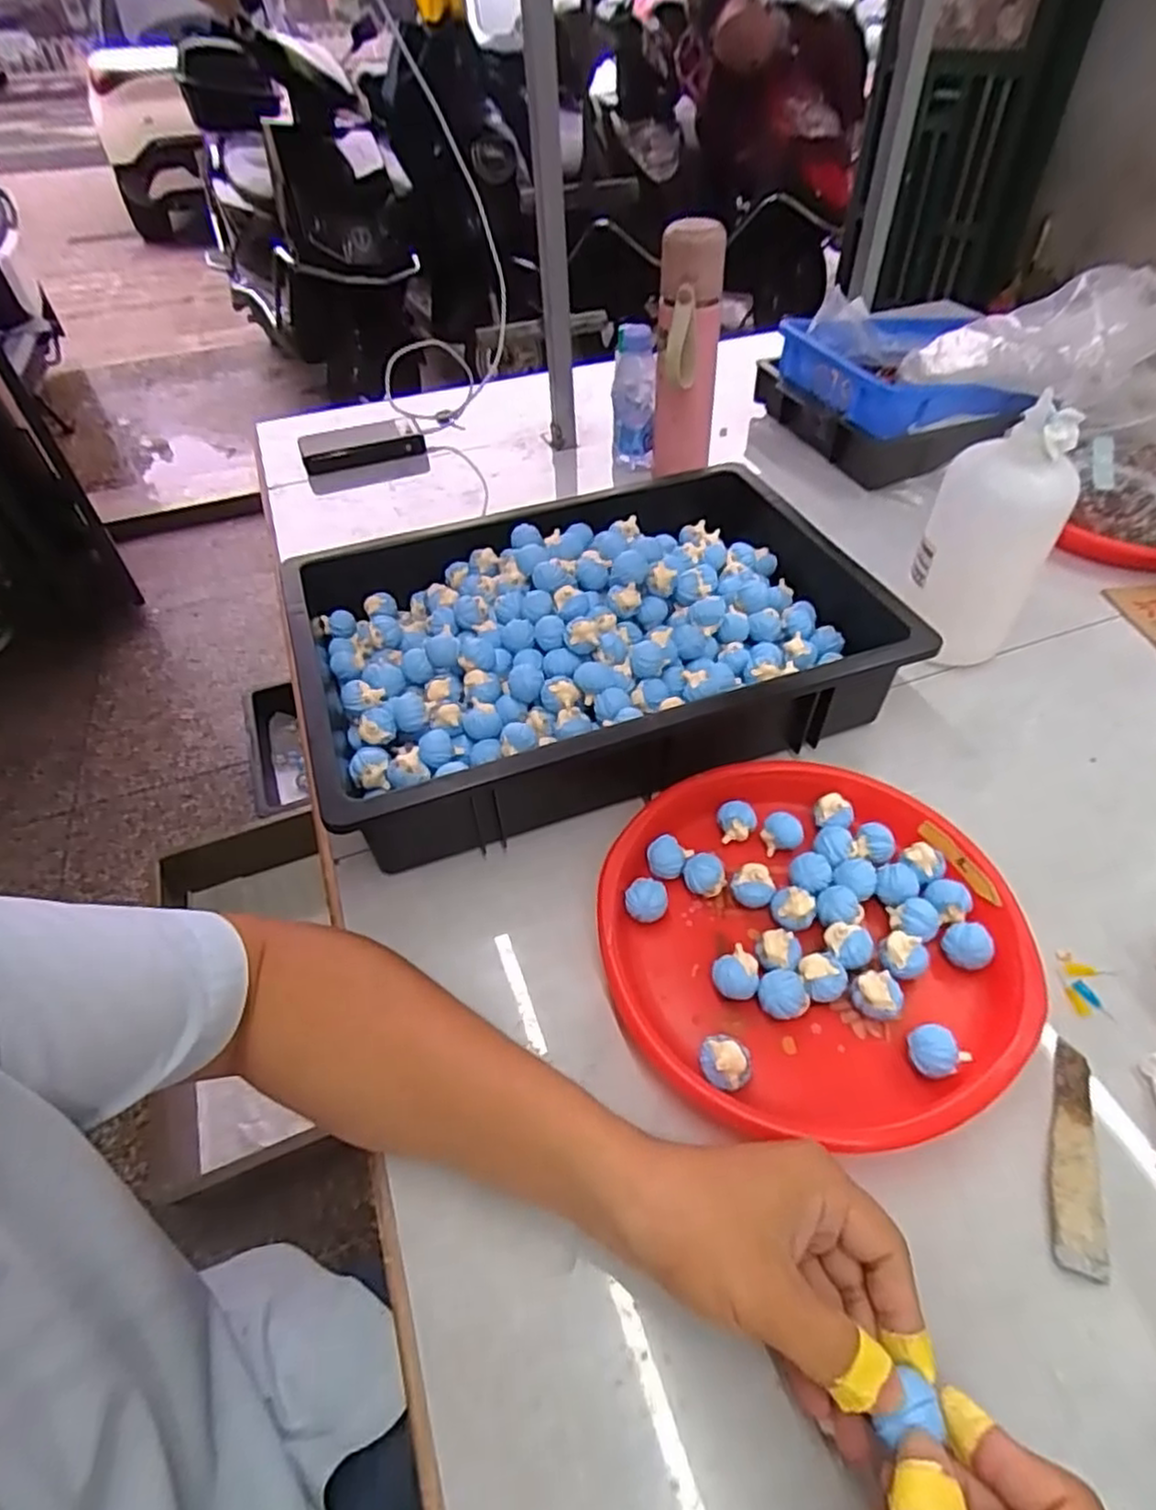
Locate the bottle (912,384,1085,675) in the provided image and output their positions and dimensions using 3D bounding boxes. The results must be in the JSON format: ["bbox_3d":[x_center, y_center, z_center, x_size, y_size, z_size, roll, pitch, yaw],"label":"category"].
[{"bbox_3d":[0.324,-0.165,0.586,0.083,0.201,0.071,-3,47,2],"label":"bottle"}]

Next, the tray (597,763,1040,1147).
[{"bbox_3d":[0.146,0.109,0.457,0.249,0.033,0.245,-2,47,2],"label":"tray"}]

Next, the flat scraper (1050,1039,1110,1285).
[{"bbox_3d":[0.261,0.208,0.379,0.024,0.004,0.116,14,50,17],"label":"flat scraper"}]

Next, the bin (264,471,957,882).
[{"bbox_3d":[0.012,-0.095,0.608,0.454,0.104,0.305,-18,49,-12],"label":"bin"}]

